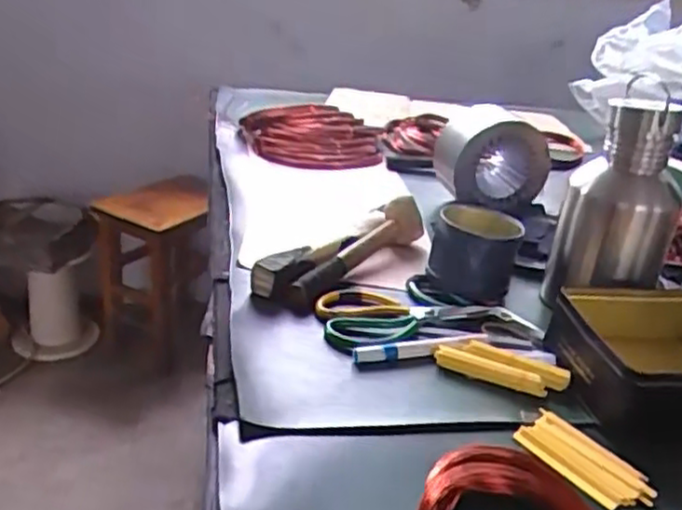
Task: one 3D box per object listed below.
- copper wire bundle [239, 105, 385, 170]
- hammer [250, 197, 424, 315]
[{"bbox_3d":[-0.037,-0.214,1.260,0.262,0.061,0.153,-1,26,-15],"label":"copper wire bundle"},{"bbox_3d":[0.006,-0.008,0.850,0.069,0.055,0.268,21,29,29],"label":"hammer"}]

